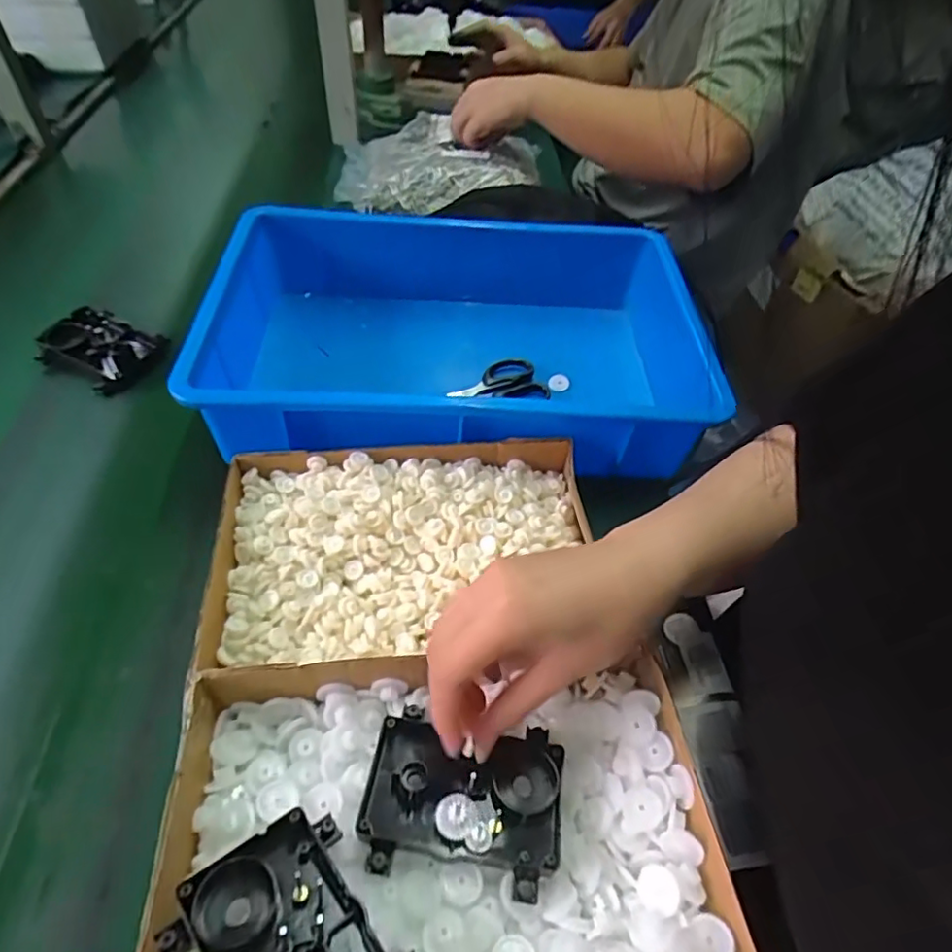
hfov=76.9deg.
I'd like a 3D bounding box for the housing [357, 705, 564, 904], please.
[{"bbox_3d":[-0.007,0.170,0.319,0.100,0.023,0.078,9,50,3],"label":"housing"}]

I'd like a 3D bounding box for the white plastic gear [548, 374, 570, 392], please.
[{"bbox_3d":[0.083,-0.092,0.598,0.020,0.007,0.024,7,50,2],"label":"white plastic gear"}]

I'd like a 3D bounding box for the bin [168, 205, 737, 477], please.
[{"bbox_3d":[-0.023,-0.125,0.558,0.416,0.102,0.281,-1,50,-5],"label":"bin"}]

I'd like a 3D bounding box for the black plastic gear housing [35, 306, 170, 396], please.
[{"bbox_3d":[-0.363,-0.123,0.579,0.096,0.036,0.078,21,52,13],"label":"black plastic gear housing"}]

